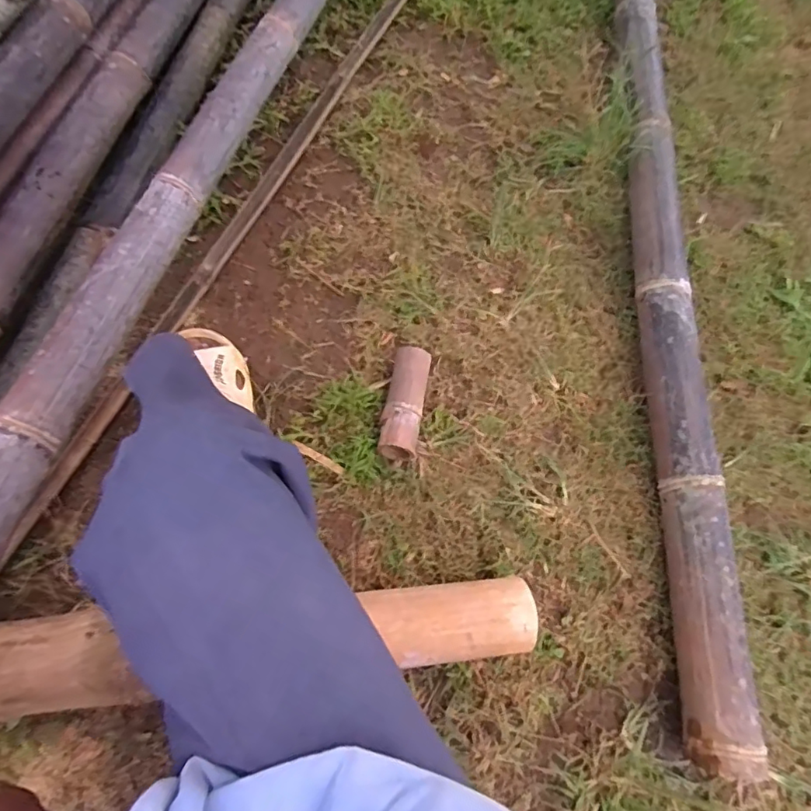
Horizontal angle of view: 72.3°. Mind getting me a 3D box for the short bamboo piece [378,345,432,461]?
[{"bbox_3d":[-0.001,-0.004,0.805,0.054,0.055,0.167,10,68,0],"label":"short bamboo piece"}]

